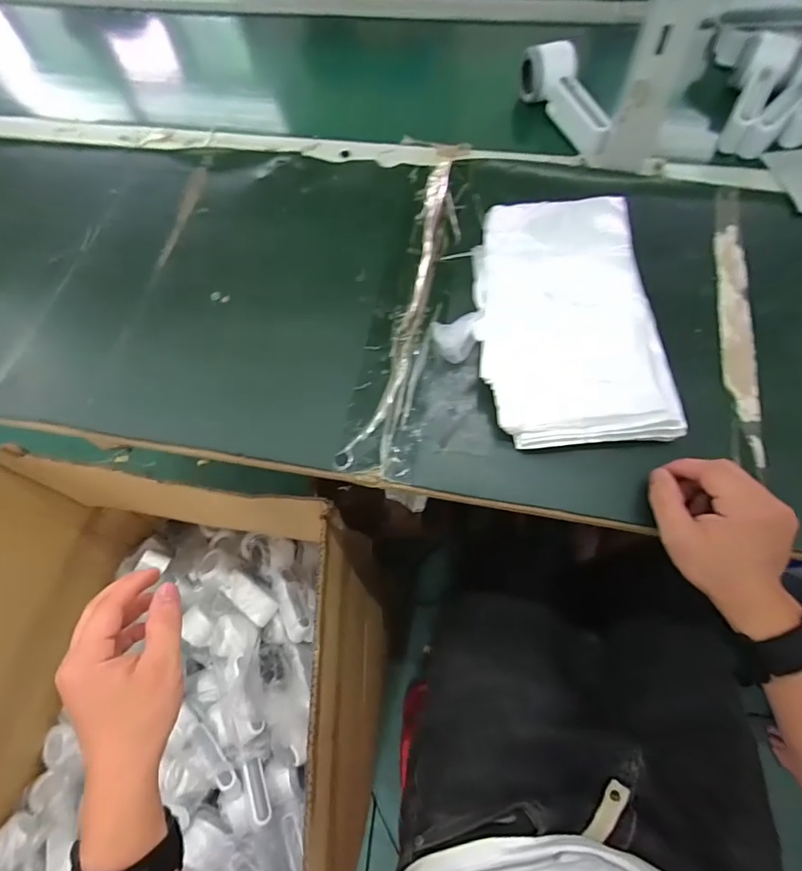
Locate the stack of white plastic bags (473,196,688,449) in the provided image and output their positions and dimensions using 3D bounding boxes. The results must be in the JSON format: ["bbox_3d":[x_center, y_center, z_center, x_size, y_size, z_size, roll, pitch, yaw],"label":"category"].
[{"bbox_3d":[0.148,-0.118,0.467,0.166,0.054,0.264,-5,65,1],"label":"stack of white plastic bags"}]

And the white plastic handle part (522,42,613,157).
[{"bbox_3d":[0.198,-0.400,0.592,0.056,0.053,0.156,-17,66,-4],"label":"white plastic handle part"}]

